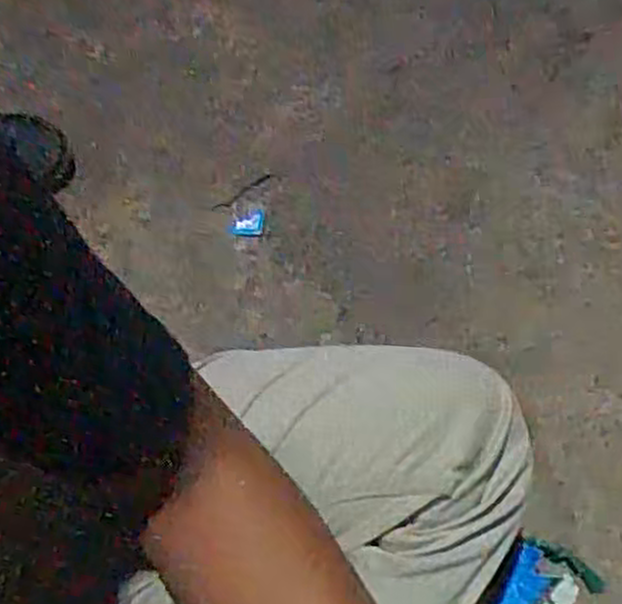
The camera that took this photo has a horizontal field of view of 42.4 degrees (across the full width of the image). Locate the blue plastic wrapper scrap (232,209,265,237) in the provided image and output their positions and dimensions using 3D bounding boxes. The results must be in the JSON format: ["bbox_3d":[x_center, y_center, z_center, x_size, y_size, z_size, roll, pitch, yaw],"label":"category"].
[{"bbox_3d":[-0.061,-0.076,0.772,0.032,0.013,0.019,-2,58,1],"label":"blue plastic wrapper scrap"}]

